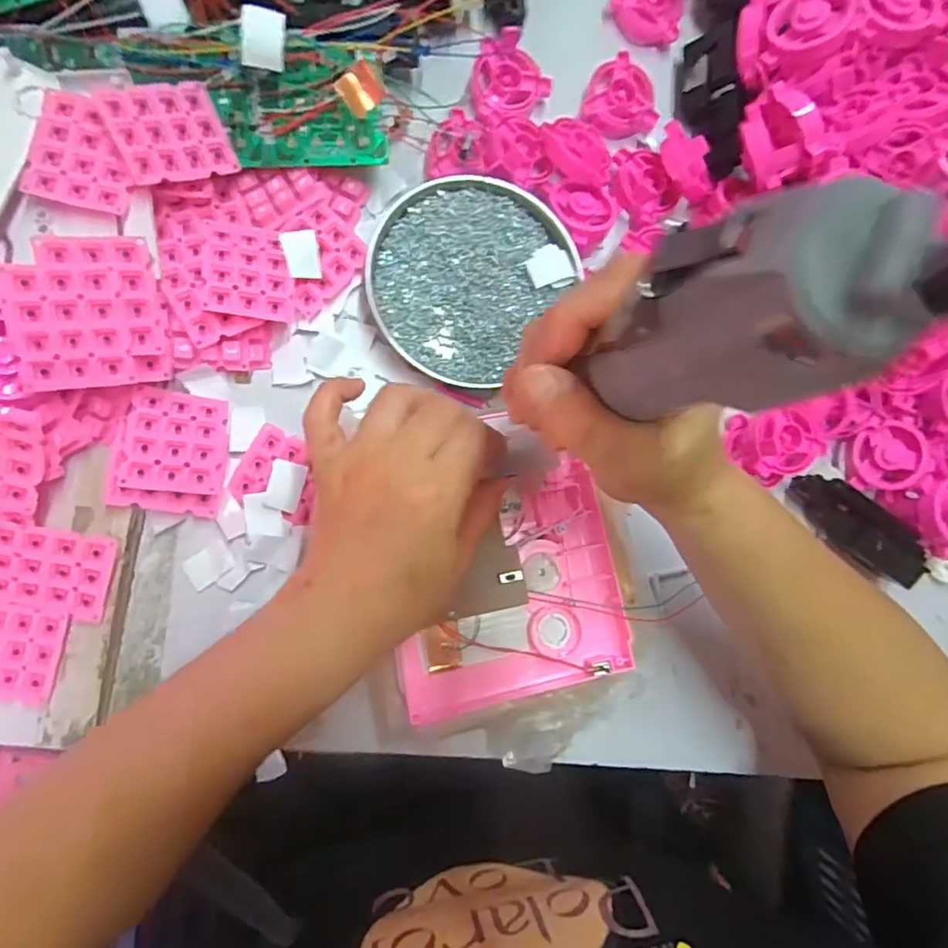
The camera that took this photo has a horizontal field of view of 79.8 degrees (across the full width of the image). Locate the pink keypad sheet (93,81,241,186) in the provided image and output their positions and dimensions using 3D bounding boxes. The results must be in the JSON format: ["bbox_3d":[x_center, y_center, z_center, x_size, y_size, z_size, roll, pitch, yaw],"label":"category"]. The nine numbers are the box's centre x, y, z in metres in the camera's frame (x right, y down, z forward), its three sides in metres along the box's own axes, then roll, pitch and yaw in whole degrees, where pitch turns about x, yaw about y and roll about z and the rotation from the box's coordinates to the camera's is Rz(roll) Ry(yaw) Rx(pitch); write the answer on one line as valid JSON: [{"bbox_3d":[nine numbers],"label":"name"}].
[{"bbox_3d":[-0.168,-0.191,0.315,0.060,0.008,0.050,-27,102,-32],"label":"pink keypad sheet"}]

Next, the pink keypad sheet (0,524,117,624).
[{"bbox_3d":[-0.231,0.053,0.307,0.060,0.007,0.049,15,106,-15],"label":"pink keypad sheet"}]

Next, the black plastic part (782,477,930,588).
[{"bbox_3d":[0.264,0.035,0.392,0.098,0.025,0.036,41,85,10],"label":"black plastic part"}]

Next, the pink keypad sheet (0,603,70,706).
[{"bbox_3d":[-0.256,0.096,0.306,0.057,0.005,0.050,14,84,-7],"label":"pink keypad sheet"}]

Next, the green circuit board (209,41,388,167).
[{"bbox_3d":[-0.102,-0.218,0.338,0.093,0.014,0.062,-6,87,-9],"label":"green circuit board"}]

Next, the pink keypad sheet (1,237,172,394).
[{"bbox_3d":[-0.196,-0.082,0.291,0.066,0.015,0.073,-12,107,-30],"label":"pink keypad sheet"}]

